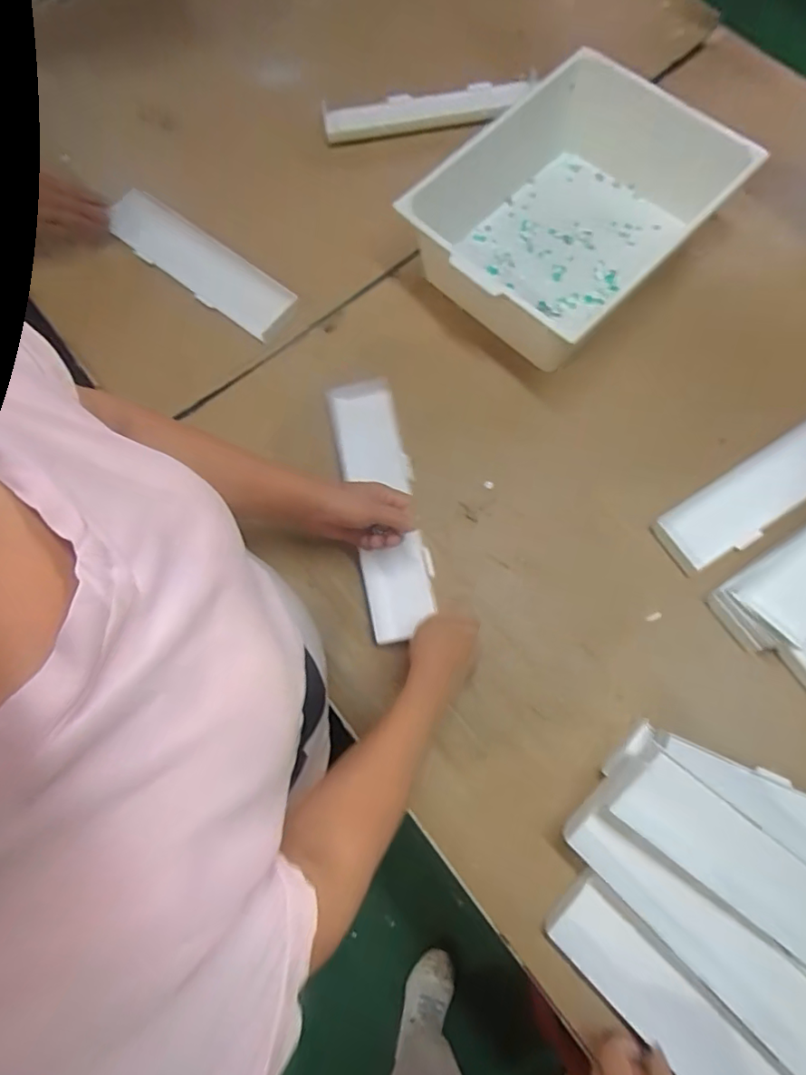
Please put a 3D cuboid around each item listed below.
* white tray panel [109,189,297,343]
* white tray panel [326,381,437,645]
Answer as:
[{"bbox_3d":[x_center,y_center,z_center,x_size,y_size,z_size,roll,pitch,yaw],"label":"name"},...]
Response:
[{"bbox_3d":[-0.296,-0.395,0.779,0.322,0.012,0.080,38,91,12],"label":"white tray panel"},{"bbox_3d":[-0.028,-0.043,0.662,0.090,0.029,0.333,-8,70,-2],"label":"white tray panel"}]

